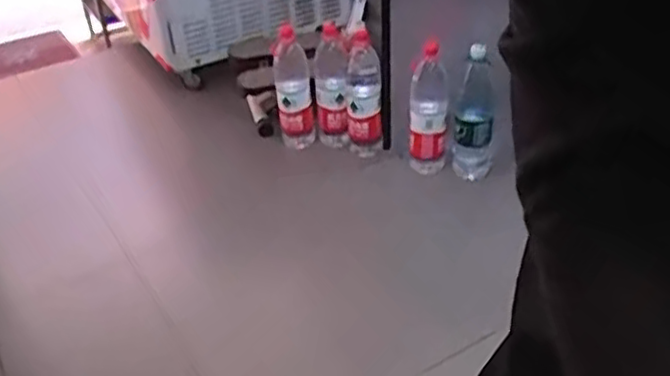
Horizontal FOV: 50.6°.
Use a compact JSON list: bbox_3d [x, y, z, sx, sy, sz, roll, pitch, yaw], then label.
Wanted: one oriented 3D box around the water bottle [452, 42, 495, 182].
[{"bbox_3d":[0.321,-0.167,1.642,0.087,0.346,0.103,4,35,11],"label":"water bottle"}]

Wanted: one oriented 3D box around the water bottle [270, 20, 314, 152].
[{"bbox_3d":[-0.105,-0.248,1.812,0.084,0.310,0.085,-5,34,-1],"label":"water bottle"}]

